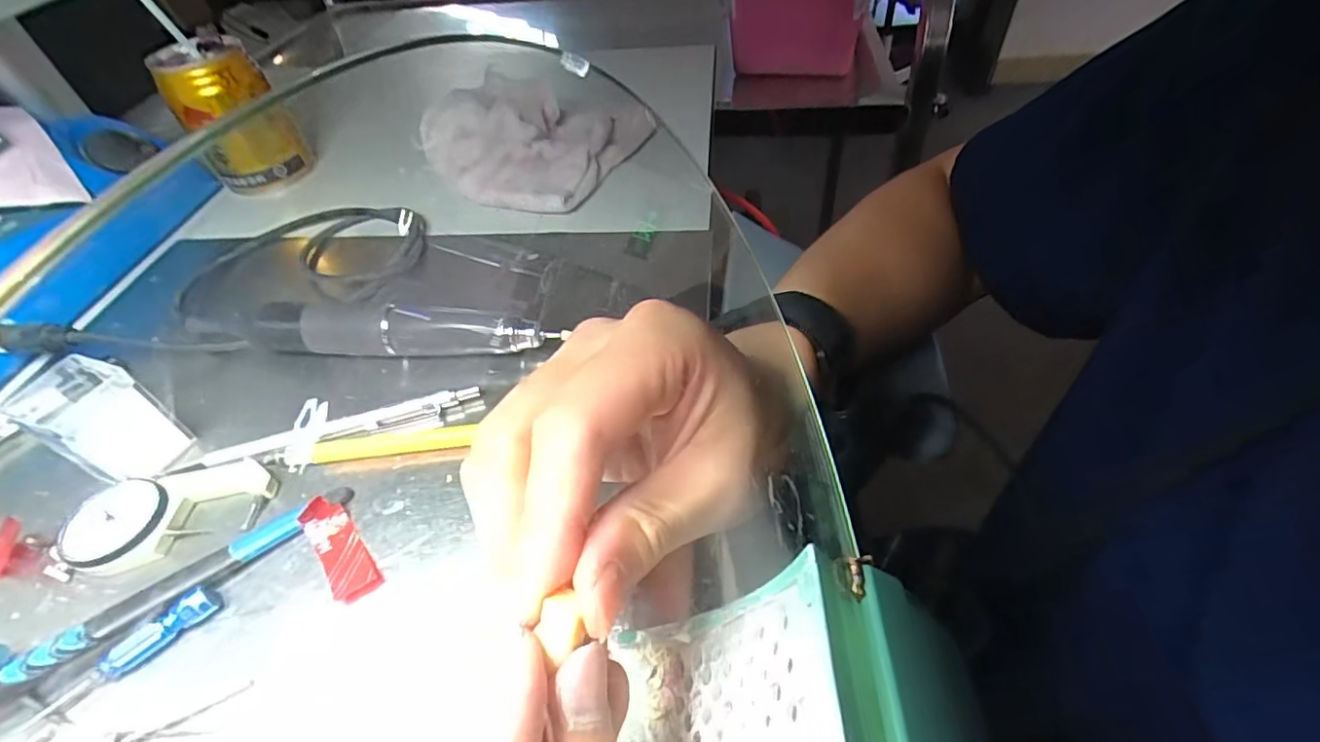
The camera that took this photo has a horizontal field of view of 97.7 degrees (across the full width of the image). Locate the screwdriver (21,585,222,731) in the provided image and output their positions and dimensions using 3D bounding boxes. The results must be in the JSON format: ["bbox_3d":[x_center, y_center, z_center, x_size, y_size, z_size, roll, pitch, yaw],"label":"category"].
[{"bbox_3d":[-0.188,0.099,0.202,0.060,0.011,0.009,-36,55,-25],"label":"screwdriver"}]

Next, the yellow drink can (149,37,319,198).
[{"bbox_3d":[-0.297,-0.175,0.402,0.061,0.085,0.069,-38,55,-26],"label":"yellow drink can"}]

